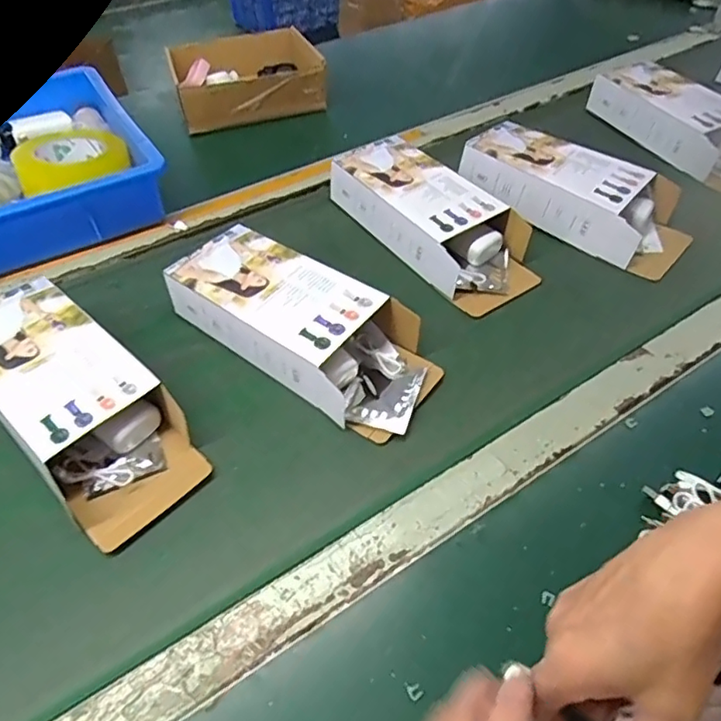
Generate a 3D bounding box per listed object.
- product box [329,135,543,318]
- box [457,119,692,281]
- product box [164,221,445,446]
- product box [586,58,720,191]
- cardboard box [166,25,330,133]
[{"bbox_3d":[0.079,-0.156,0.615,0.109,0.065,0.250,-31,52,-24],"label":"product box"},{"bbox_3d":[0.241,-0.190,0.639,0.108,0.066,0.255,-36,54,-27],"label":"box"},{"bbox_3d":[-0.053,-0.036,0.512,0.254,0.064,0.110,28,54,27],"label":"product box"},{"bbox_3d":[0.428,-0.316,0.750,0.108,0.068,0.254,-23,49,-18],"label":"product box"},{"bbox_3d":[-0.172,-0.427,0.854,0.209,0.065,0.179,-11,52,-10],"label":"cardboard box"}]

